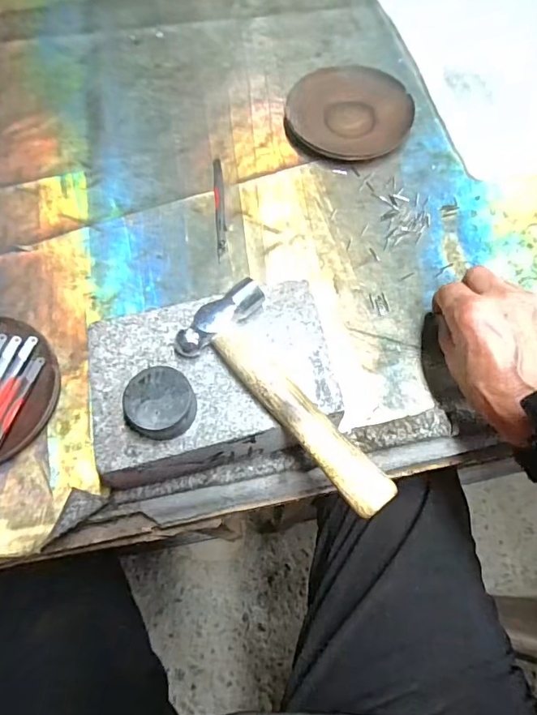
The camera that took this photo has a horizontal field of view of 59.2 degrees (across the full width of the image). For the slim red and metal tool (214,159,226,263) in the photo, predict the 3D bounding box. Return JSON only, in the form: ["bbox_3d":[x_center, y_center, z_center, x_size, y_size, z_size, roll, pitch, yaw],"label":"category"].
[{"bbox_3d":[-0.042,-0.130,0.406,0.008,0.005,0.109,-5,67,-2],"label":"slim red and metal tool"}]

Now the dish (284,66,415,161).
[{"bbox_3d":[0.073,-0.224,0.433,0.110,0.018,0.093,4,67,2],"label":"dish"}]

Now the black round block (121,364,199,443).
[{"bbox_3d":[-0.061,0.027,0.268,0.036,0.022,0.036,1,67,-1],"label":"black round block"}]

